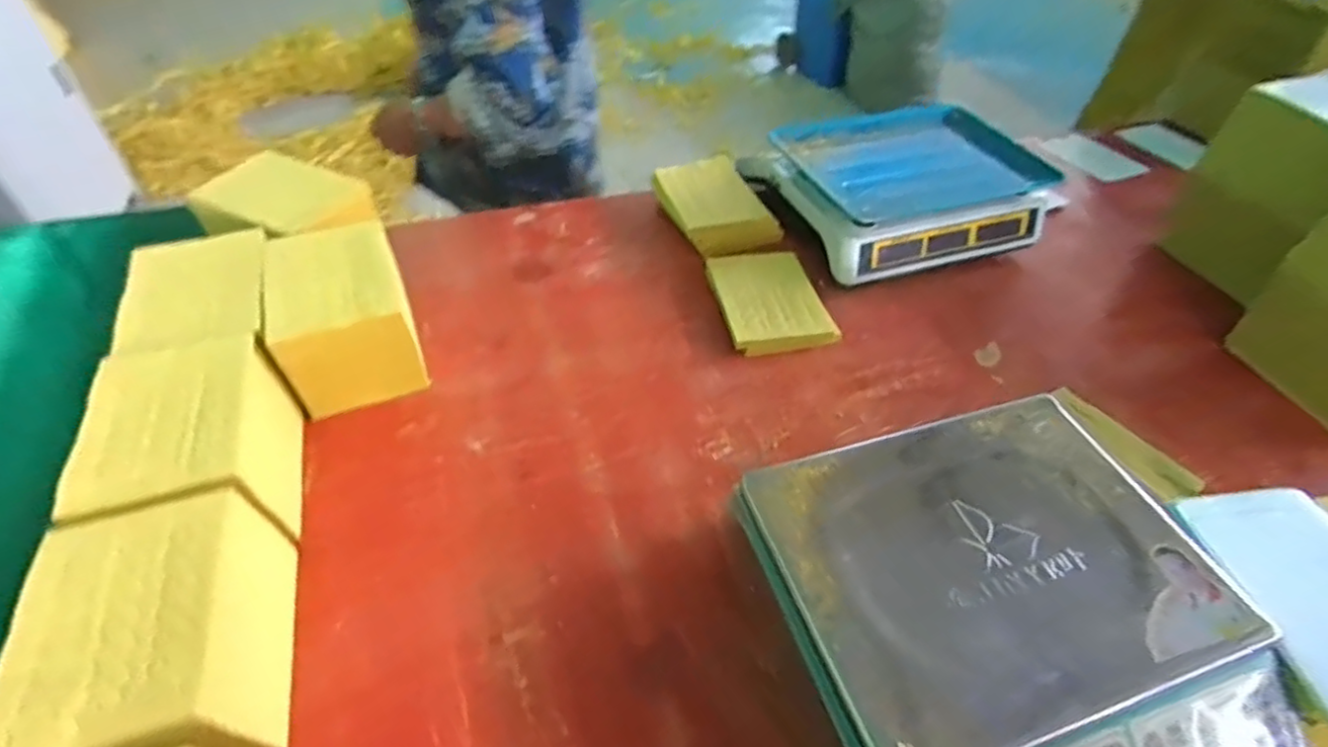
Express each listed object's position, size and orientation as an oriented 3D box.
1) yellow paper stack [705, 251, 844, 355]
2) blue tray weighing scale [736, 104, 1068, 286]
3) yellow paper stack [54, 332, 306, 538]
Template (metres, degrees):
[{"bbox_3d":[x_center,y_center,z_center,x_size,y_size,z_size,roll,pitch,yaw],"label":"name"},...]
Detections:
[{"bbox_3d":[0.129,-0.088,0.793,0.123,0.032,0.157,-8,48,-10],"label":"yellow paper stack"},{"bbox_3d":[0.327,-0.262,0.894,0.330,0.097,0.241,-14,49,-15],"label":"blue tray weighing scale"},{"bbox_3d":[-0.397,0.067,0.559,0.121,0.109,0.167,-12,48,-14],"label":"yellow paper stack"}]

